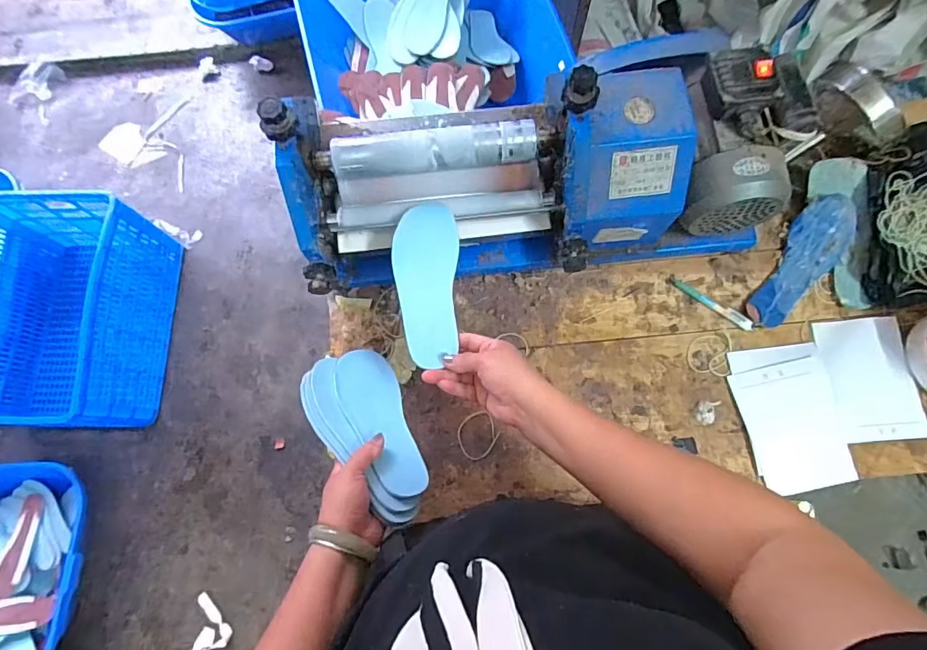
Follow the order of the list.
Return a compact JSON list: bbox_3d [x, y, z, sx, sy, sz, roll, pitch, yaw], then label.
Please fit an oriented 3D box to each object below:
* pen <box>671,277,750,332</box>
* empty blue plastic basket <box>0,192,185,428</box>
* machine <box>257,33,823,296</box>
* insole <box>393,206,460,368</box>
[{"bbox_3d":[0.382,-0.034,0.747,0.138,0.014,0.018,37,79,10],"label":"pen"},{"bbox_3d":[-1.098,-0.042,1.338,0.430,0.281,0.625,1,75,1],"label":"empty blue plastic basket"},{"bbox_3d":[0.102,-0.200,0.655,0.633,0.219,0.239,-6,75,0],"label":"machine"},{"bbox_3d":[-0.044,-0.056,0.585,0.077,0.006,0.221,-4,65,0],"label":"insole"}]

